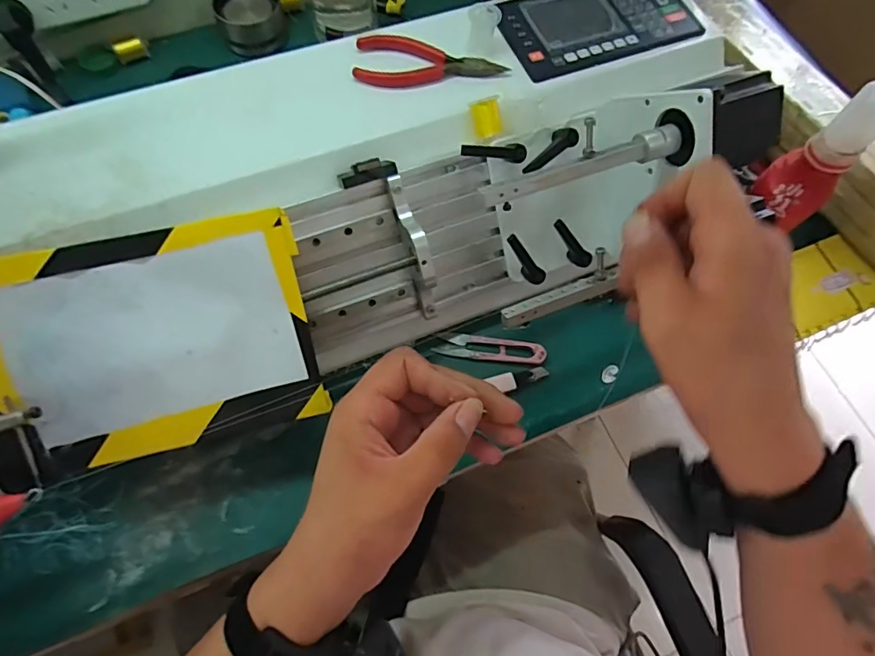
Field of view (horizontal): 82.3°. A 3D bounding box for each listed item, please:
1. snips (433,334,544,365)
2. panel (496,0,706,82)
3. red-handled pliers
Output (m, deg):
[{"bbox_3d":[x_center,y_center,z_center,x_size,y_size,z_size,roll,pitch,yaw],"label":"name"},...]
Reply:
[{"bbox_3d":[0.048,0.018,0.456,0.098,0.011,0.025,6,68,0],"label":"snips"},{"bbox_3d":[0.141,-0.273,0.440,0.173,0.006,0.098,-20,70,-11],"label":"panel"},{"bbox_3d":[-0.007,-0.212,0.406,0.119,0.013,0.045,10,68,1],"label":"red-handled pliers"}]

